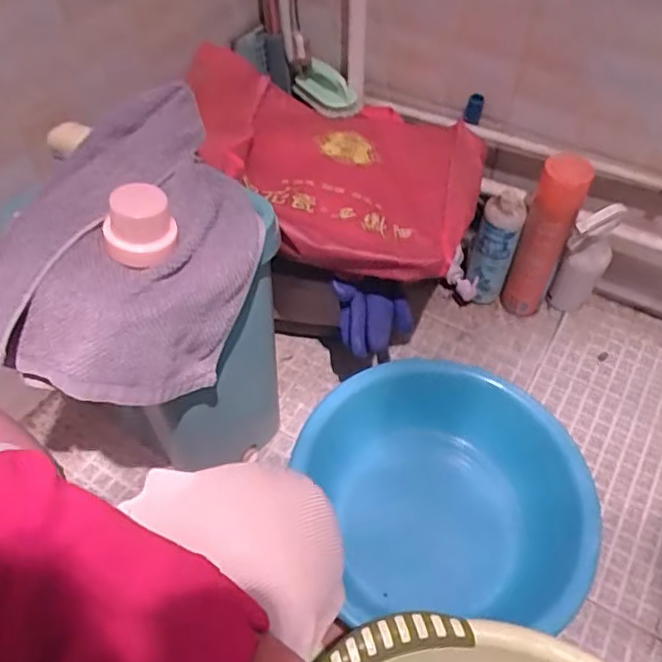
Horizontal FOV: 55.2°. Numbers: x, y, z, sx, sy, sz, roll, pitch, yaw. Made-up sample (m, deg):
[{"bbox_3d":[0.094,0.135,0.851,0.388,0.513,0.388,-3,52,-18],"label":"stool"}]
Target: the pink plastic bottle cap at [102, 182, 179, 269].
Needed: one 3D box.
[{"bbox_3d":[-0.161,-0.088,0.528,0.057,0.049,0.048,-16,53,-12],"label":"pink plastic bottle cap"}]

